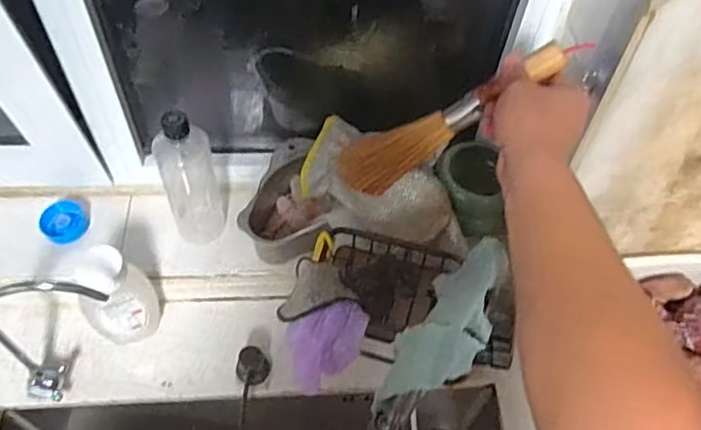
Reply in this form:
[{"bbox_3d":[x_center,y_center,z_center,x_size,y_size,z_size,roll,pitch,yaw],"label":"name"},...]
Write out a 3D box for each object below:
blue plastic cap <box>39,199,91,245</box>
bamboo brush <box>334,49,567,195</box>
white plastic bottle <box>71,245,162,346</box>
[{"bbox_3d":[-0.404,0.008,0.850,0.059,0.023,0.070,-34,63,-24],"label":"blue plastic cap"},{"bbox_3d":[0.093,-0.092,0.586,0.241,0.041,0.045,-29,52,24],"label":"bamboo brush"},{"bbox_3d":[-0.288,0.105,0.746,0.088,0.178,0.052,-24,60,-19],"label":"white plastic bottle"}]

